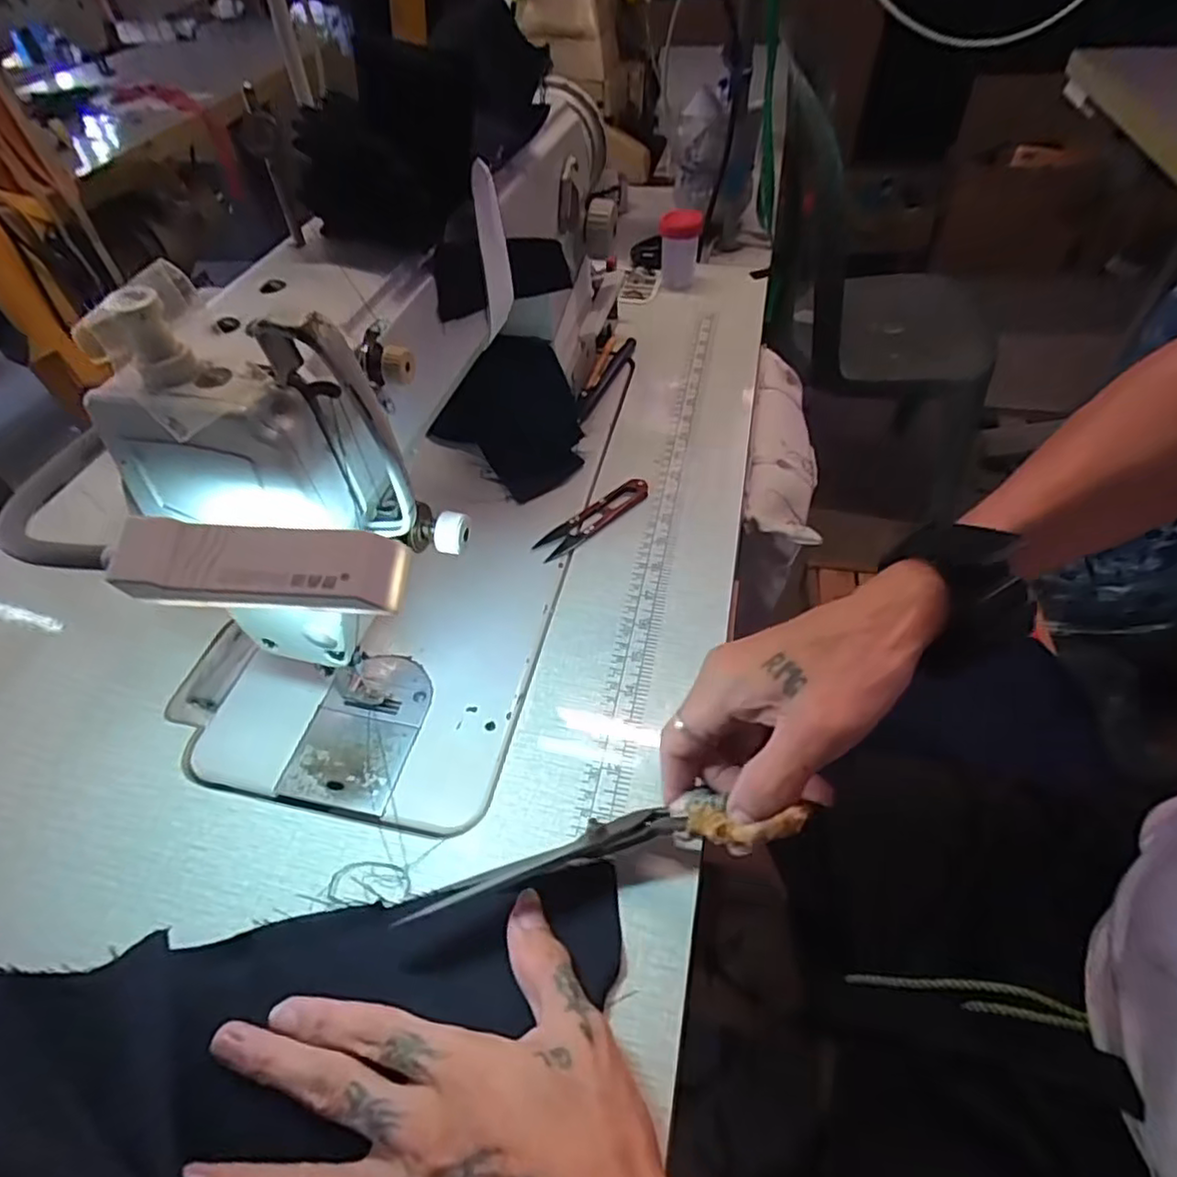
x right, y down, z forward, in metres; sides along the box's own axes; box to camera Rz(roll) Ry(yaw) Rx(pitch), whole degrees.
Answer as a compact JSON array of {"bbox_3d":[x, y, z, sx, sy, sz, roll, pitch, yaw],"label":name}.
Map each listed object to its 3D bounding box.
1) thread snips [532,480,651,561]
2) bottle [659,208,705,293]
[{"bbox_3d":[0.005,-0.053,0.490,0.100,0.009,0.024,-36,56,-26],"label":"thread snips"},{"bbox_3d":[0.096,-0.355,0.701,0.038,0.082,0.038,-3,48,0],"label":"bottle"}]

